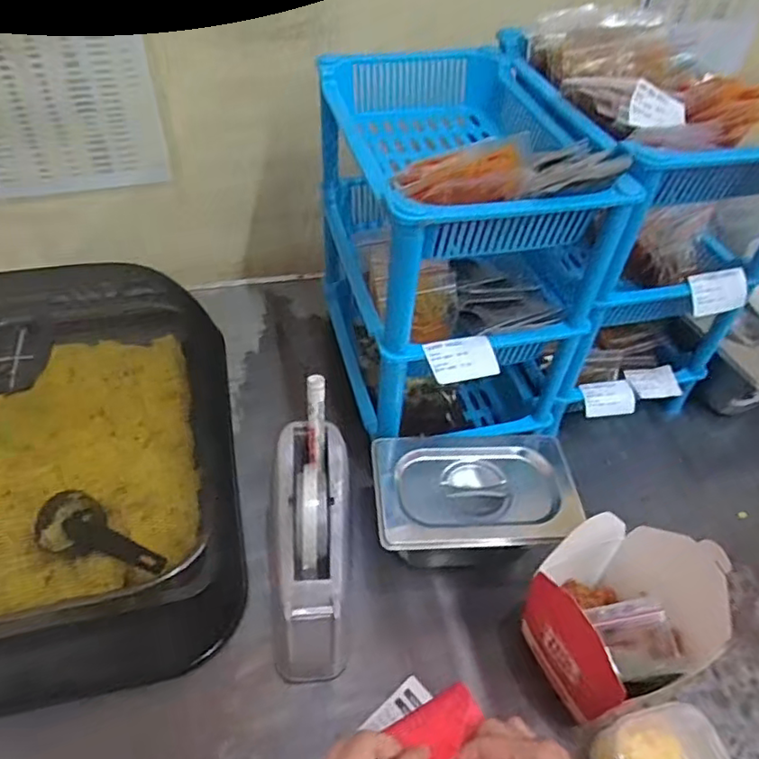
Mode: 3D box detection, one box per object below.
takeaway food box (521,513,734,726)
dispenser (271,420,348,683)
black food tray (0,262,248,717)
[{"bbox_3d":[0.181,0.192,0.465,0.108,0.156,0.101,-23,53,-23],"label":"takeaway food box"},{"bbox_3d":[-0.059,0.138,0.519,0.063,0.087,0.209,-1,61,-5],"label":"dispenser"},{"bbox_3d":[-0.323,0.055,0.599,0.332,0.106,0.463,-8,48,-11],"label":"black food tray"}]

